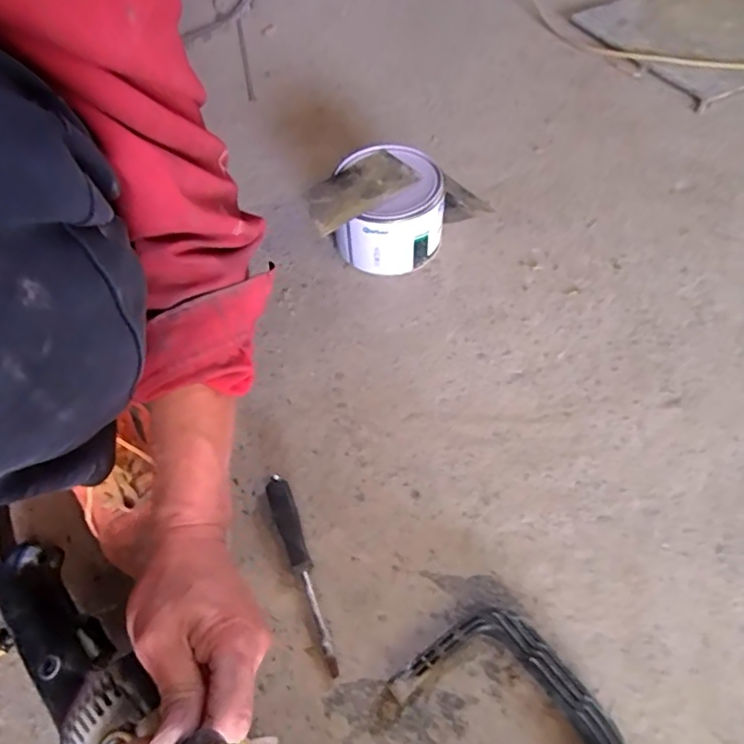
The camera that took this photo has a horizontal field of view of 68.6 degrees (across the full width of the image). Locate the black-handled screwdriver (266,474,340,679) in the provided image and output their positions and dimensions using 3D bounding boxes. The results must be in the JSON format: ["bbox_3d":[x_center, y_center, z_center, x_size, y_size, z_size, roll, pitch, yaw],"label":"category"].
[{"bbox_3d":[-0.060,0.168,0.466,0.020,0.019,0.168,-18,58,-9],"label":"black-handled screwdriver"}]

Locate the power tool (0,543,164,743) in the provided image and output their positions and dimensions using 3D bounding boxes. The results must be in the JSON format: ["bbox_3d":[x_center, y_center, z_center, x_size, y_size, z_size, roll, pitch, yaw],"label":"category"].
[{"bbox_3d":[-0.194,0.248,0.393,0.082,0.081,0.317,-41,55,-21],"label":"power tool"}]

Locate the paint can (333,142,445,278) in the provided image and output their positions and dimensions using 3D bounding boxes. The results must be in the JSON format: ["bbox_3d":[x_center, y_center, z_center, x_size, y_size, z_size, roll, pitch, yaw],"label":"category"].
[{"bbox_3d":[0.022,-0.192,0.654,0.124,0.097,0.120,-1,57,2],"label":"paint can"}]

